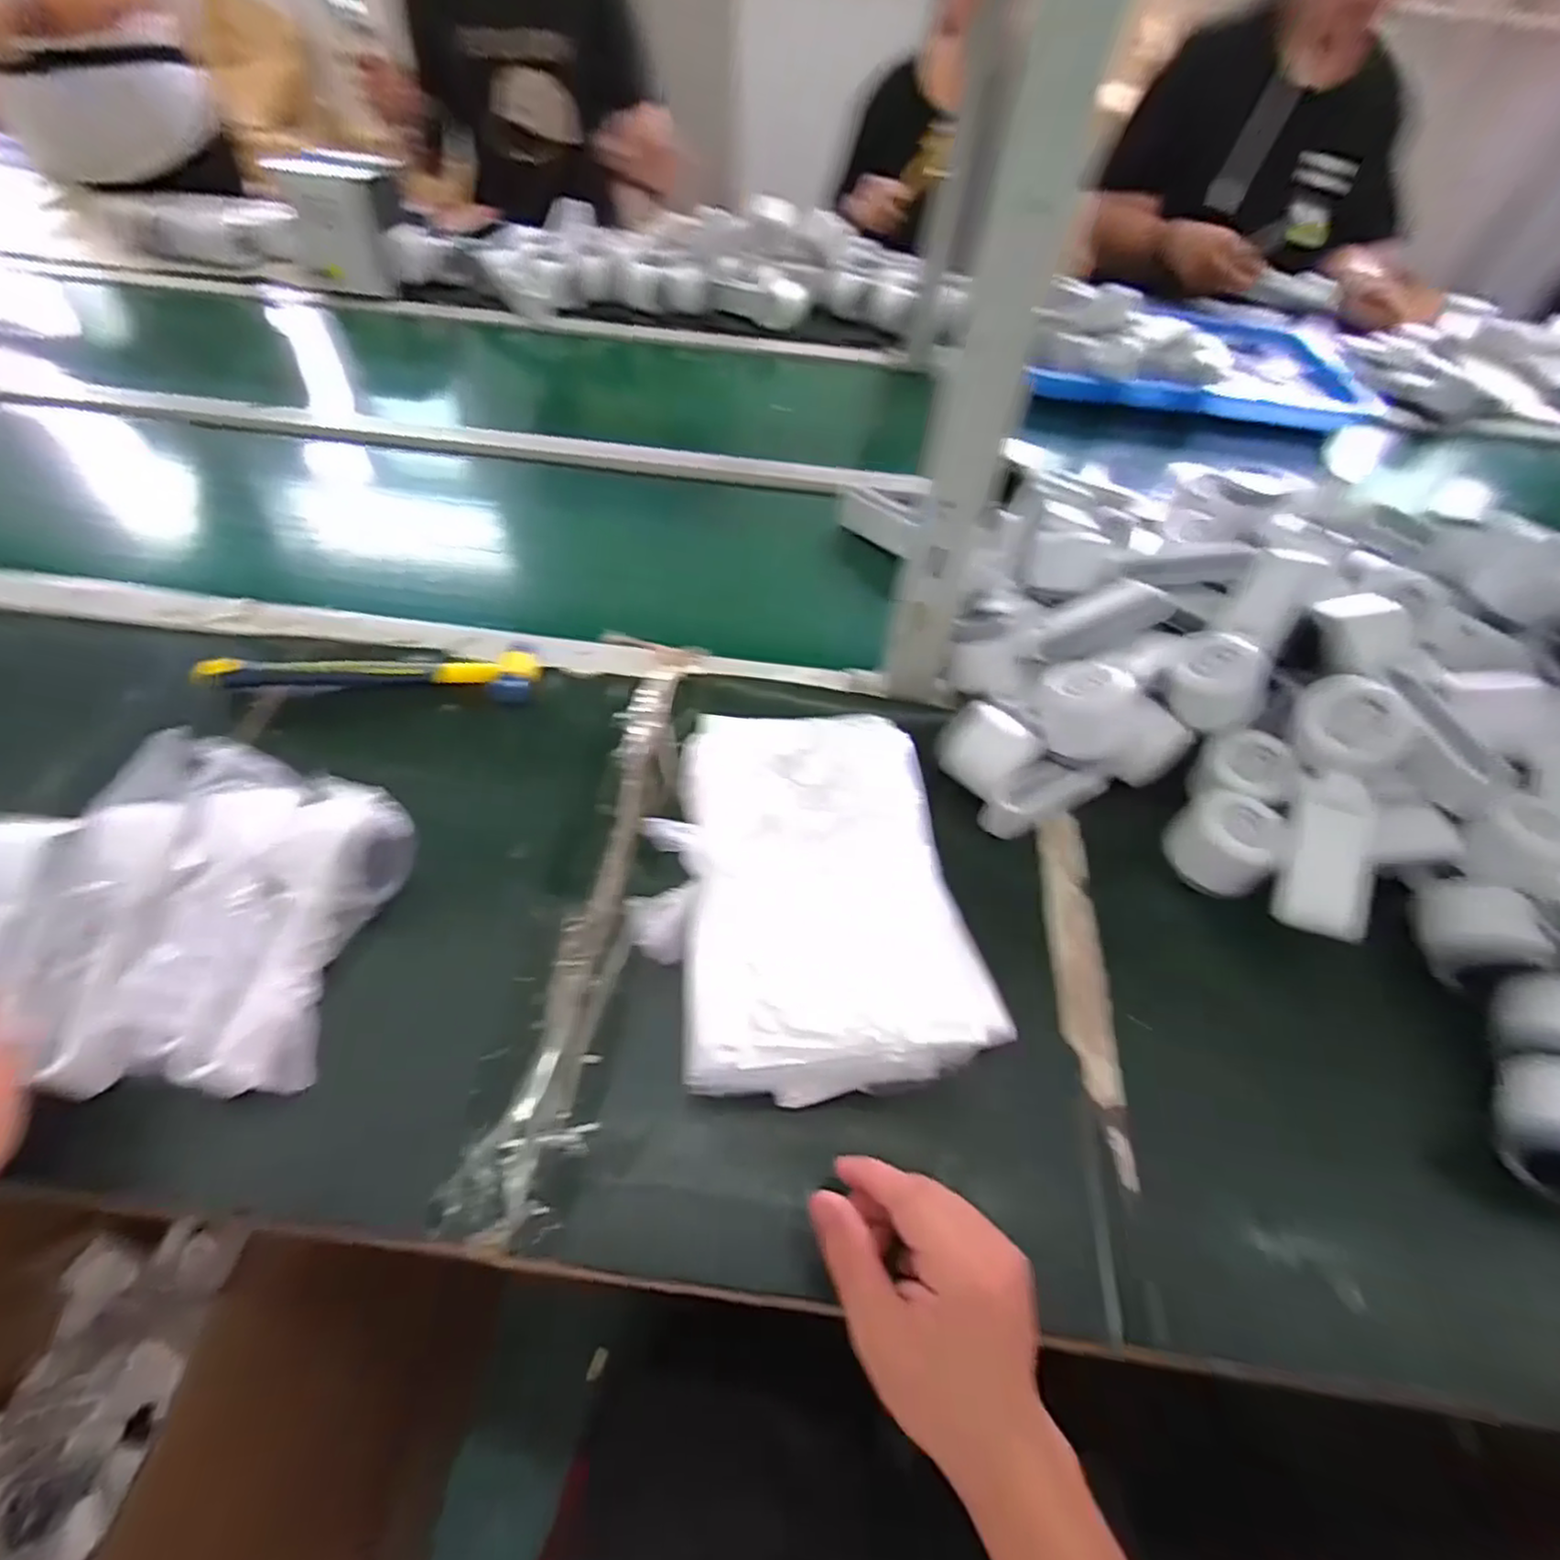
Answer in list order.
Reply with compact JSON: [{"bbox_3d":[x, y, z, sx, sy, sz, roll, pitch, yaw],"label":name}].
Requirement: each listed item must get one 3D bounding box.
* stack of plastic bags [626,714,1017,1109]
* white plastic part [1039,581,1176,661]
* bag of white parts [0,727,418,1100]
[{"bbox_3d":[0.010,0.070,0.446,0.198,0.063,0.238,-7,53,-9],"label":"stack of plastic bags"},{"bbox_3d":[0.250,-0.125,0.561,0.099,0.034,0.040,-23,54,5],"label":"white plastic part"},{"bbox_3d":[-0.374,0.072,0.411,0.238,0.070,0.190,7,52,3],"label":"bag of white parts"}]

